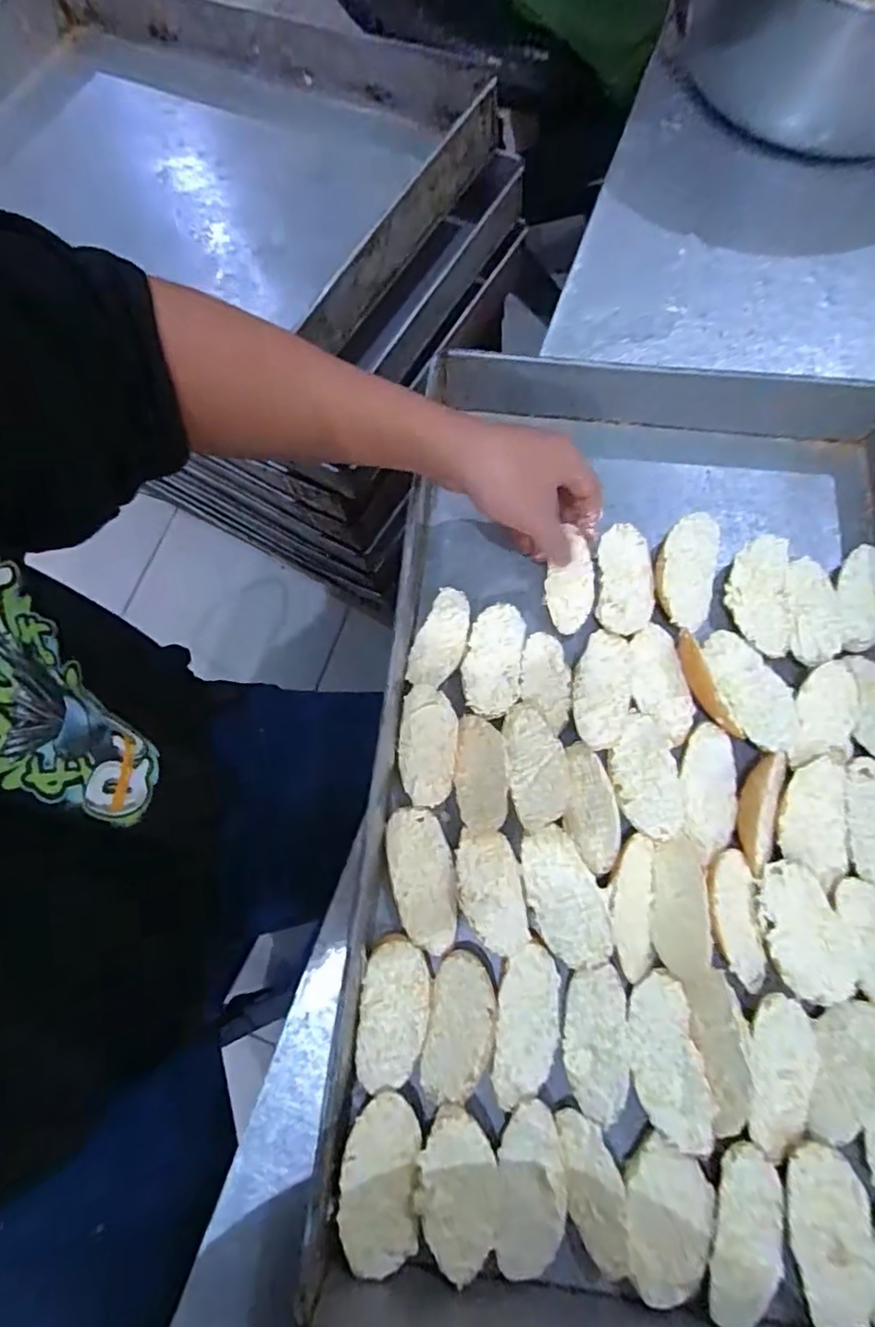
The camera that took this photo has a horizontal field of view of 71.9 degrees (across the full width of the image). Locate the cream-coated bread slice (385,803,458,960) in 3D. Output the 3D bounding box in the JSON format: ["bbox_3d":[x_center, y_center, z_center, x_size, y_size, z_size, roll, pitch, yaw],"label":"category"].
[{"bbox_3d":[-0.010,0.144,0.404,0.041,0.013,0.091,-12,74,-2],"label":"cream-coated bread slice"}]

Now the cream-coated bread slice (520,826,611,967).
[{"bbox_3d":[0.081,0.150,0.387,0.044,0.008,0.084,-17,75,-4],"label":"cream-coated bread slice"}]

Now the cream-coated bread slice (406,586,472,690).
[{"bbox_3d":[0.002,-0.018,0.444,0.034,0.012,0.077,24,76,8],"label":"cream-coated bread slice"}]

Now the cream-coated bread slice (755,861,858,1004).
[{"bbox_3d":[0.231,0.168,0.379,0.043,0.013,0.082,-12,74,-2],"label":"cream-coated bread slice"}]

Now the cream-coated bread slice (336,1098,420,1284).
[{"bbox_3d":[-0.034,0.302,0.352,0.043,0.017,0.086,1,74,2],"label":"cream-coated bread slice"}]

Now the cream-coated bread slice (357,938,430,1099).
[{"bbox_3d":[-0.028,0.223,0.389,0.042,0.027,0.085,8,75,3],"label":"cream-coated bread slice"}]

